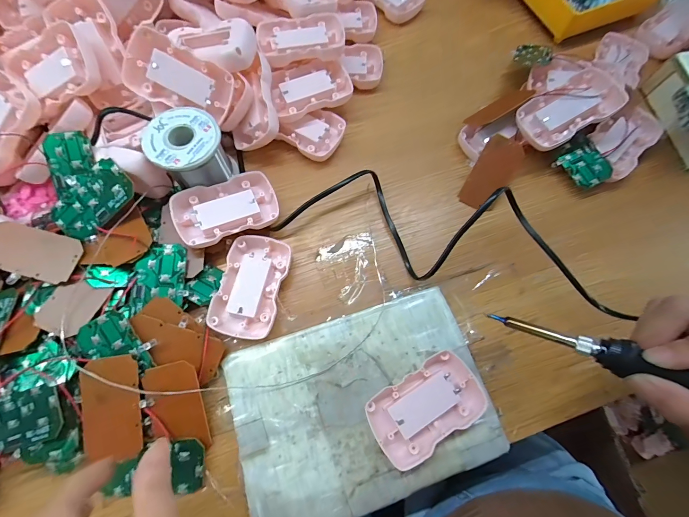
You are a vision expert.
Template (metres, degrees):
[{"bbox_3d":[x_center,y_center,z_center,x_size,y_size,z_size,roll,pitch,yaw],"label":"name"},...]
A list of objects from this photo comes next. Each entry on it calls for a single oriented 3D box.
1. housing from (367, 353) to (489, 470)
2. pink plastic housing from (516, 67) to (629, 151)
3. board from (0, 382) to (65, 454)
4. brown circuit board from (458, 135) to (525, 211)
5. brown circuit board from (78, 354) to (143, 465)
[{"bbox_3d":[0.064,0.116,0.252,0.087,0.018,0.052,-29,75,-11],"label":"housing"},{"bbox_3d":[0.225,-0.150,0.318,0.092,0.017,0.054,-30,74,12],"label":"pink plastic housing"},{"bbox_3d":[-0.235,0.115,0.227,0.072,0.004,0.038,-17,85,3],"label":"board"},{"bbox_3d":[0.150,-0.084,0.322,0.040,0.010,0.073,28,95,-5],"label":"brown circuit board"},{"bbox_3d":[-0.171,0.110,0.234,0.039,0.007,0.073,-4,88,-7],"label":"brown circuit board"}]

